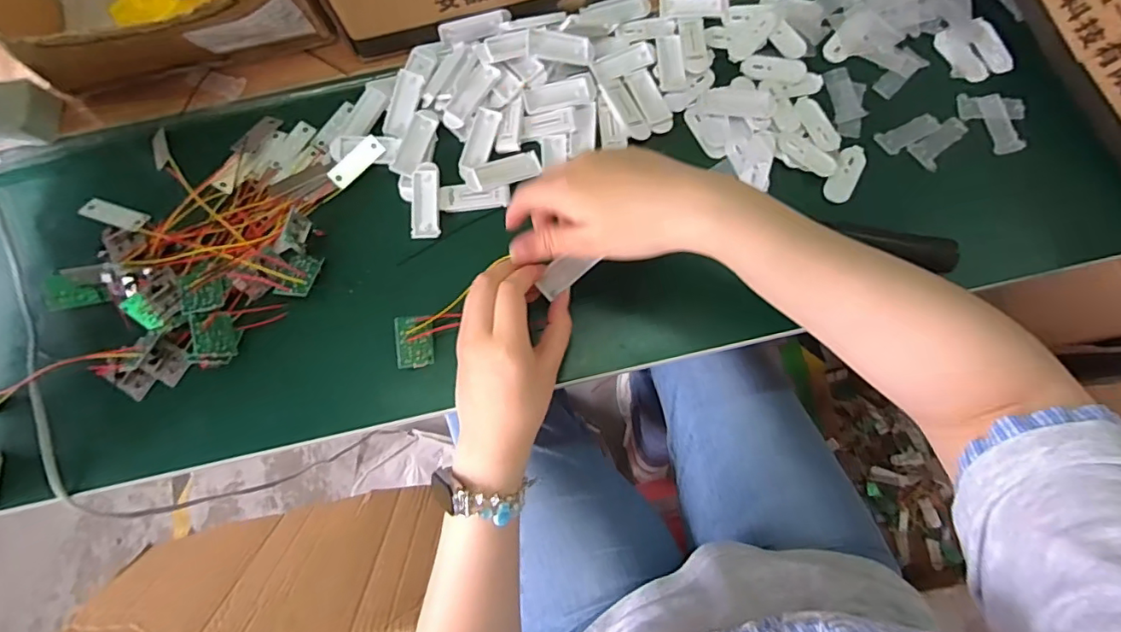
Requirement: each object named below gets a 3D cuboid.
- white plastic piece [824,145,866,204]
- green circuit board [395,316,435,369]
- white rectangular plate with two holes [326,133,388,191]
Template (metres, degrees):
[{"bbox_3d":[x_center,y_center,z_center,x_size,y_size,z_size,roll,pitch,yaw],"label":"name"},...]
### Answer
[{"bbox_3d":[0.218,-0.109,0.408,0.020,0.005,0.051,27,79,7],"label":"white plastic piece"},{"bbox_3d":[-0.104,0.019,0.381,0.026,0.004,0.035,-6,93,-32],"label":"green circuit board"},{"bbox_3d":[-0.157,-0.119,0.413,0.015,0.007,0.047,40,81,10],"label":"white rectangular plate with two holes"}]

